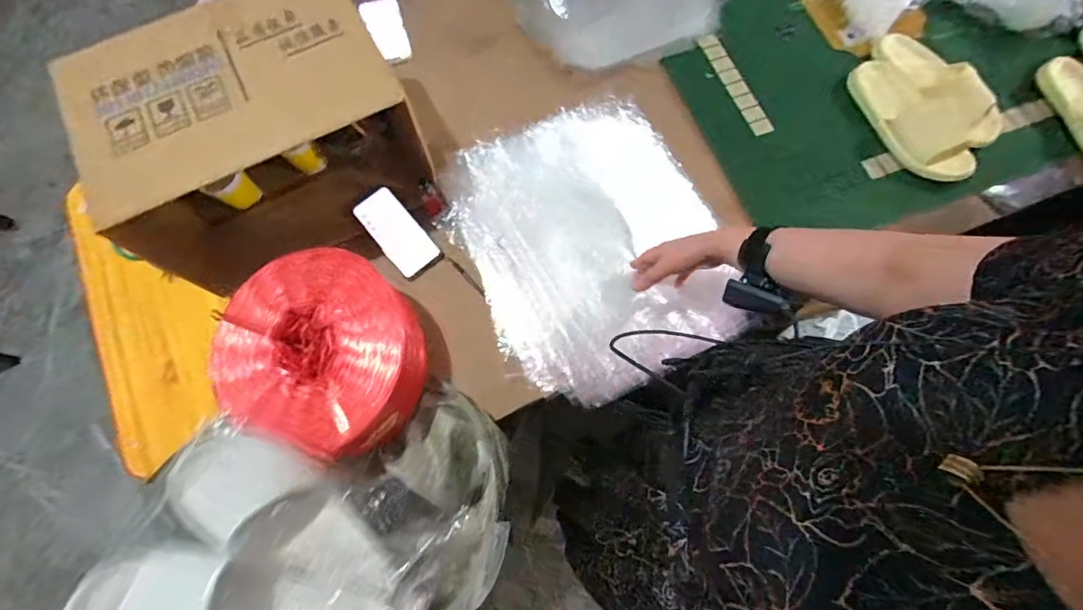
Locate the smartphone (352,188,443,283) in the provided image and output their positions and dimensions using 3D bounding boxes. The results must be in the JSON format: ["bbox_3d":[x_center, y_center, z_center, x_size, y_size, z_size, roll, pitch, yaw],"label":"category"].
[{"bbox_3d":[-0.245,-0.123,0.785,0.076,0.009,0.160,-41,87,-7],"label":"smartphone"}]

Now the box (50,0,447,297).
[{"bbox_3d":[-0.409,-0.253,0.730,0.404,0.285,0.305,-25,74,-5],"label":"box"}]

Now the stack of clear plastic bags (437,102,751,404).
[{"bbox_3d":[0.075,-0.112,0.767,0.400,0.047,0.476,-27,75,-6],"label":"stack of clear plastic bags"}]

